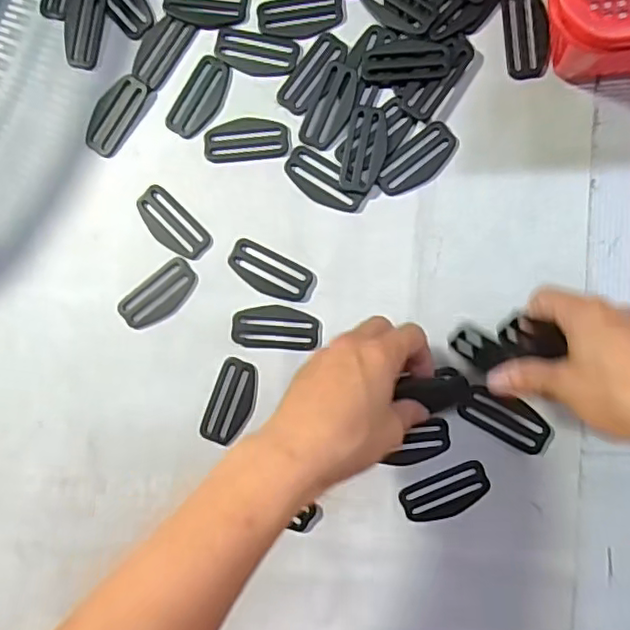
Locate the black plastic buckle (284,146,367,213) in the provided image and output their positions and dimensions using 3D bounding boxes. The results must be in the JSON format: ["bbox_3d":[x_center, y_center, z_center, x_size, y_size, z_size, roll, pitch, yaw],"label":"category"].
[{"bbox_3d":[0.007,-0.094,0.425,0.063,0.004,0.028,37,92,7],"label":"black plastic buckle"}]

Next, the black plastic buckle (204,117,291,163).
[{"bbox_3d":[-0.049,-0.126,0.437,0.062,0.004,0.030,-3,87,7],"label":"black plastic buckle"}]

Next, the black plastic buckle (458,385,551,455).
[{"bbox_3d":[0.127,0.069,0.404,0.057,0.005,0.028,30,91,8],"label":"black plastic buckle"}]

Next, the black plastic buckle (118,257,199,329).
[{"bbox_3d":[-0.111,-0.014,0.436,0.062,0.004,0.031,-39,83,4],"label":"black plastic buckle"}]

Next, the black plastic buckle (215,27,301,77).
[{"bbox_3d":[-0.043,-0.188,0.435,0.061,0.004,0.031,13,89,8],"label":"black plastic buckle"}]

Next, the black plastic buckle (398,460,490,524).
[{"bbox_3d":[0.088,0.119,0.404,0.059,0.004,0.029,-27,84,5],"label":"black plastic buckle"}]

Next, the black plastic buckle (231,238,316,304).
[{"bbox_3d":[-0.032,-0.030,0.423,0.061,0.004,0.029,27,91,8],"label":"black plastic buckle"}]

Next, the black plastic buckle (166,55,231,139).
[{"bbox_3d":[-0.082,-0.157,0.440,0.031,0.004,0.060,32,92,8],"label":"black plastic buckle"}]

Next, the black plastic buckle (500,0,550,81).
[{"bbox_3d":[0.143,-0.191,0.412,0.029,0.004,0.059,-7,87,7],"label":"black plastic buckle"}]

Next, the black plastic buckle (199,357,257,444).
[{"bbox_3d":[-0.058,0.061,0.421,0.029,0.004,0.058,19,90,8],"label":"black plastic buckle"}]

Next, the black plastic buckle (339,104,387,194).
[{"bbox_3d":[0.034,-0.115,0.422,0.029,0.006,0.059,10,89,8],"label":"black plastic buckle"}]

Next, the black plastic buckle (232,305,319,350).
[{"bbox_3d":[-0.027,0.009,0.422,0.059,0.006,0.030,2,88,7],"label":"black plastic buckle"}]

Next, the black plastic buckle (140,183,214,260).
[{"bbox_3d":[-0.103,-0.065,0.437,0.063,0.004,0.029,43,93,7],"label":"black plastic buckle"}]

